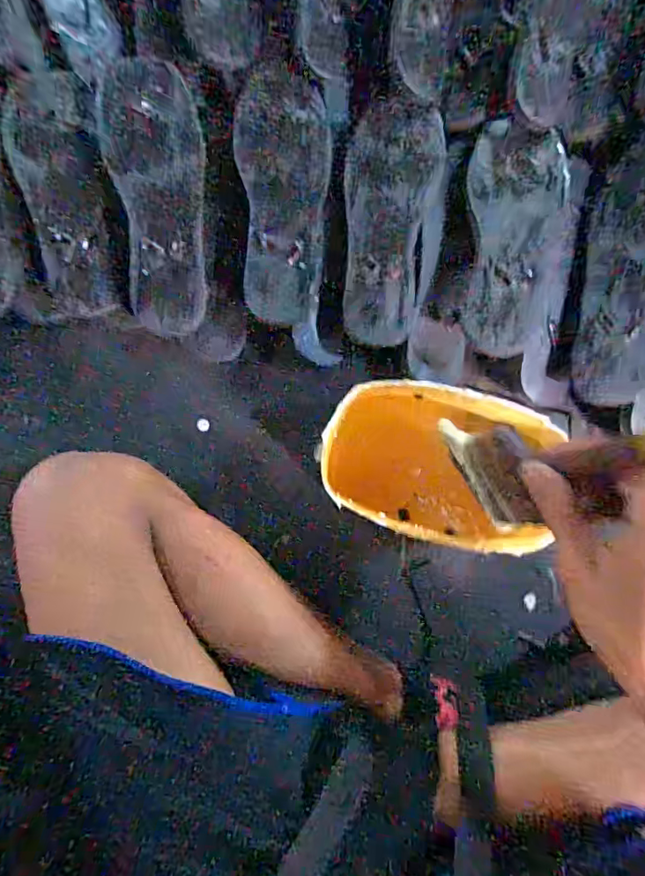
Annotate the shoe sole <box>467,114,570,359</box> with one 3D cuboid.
[{"bbox_3d":[0.176,-0.191,0.490,0.086,0.015,0.220,10,87,2],"label":"shoe sole"}]

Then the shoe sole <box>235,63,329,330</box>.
[{"bbox_3d":[-0.037,-0.235,0.498,0.084,0.024,0.243,0,87,1],"label":"shoe sole"}]

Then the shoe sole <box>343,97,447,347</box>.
[{"bbox_3d":[0.059,-0.209,0.488,0.086,0.012,0.234,11,87,2],"label":"shoe sole"}]

